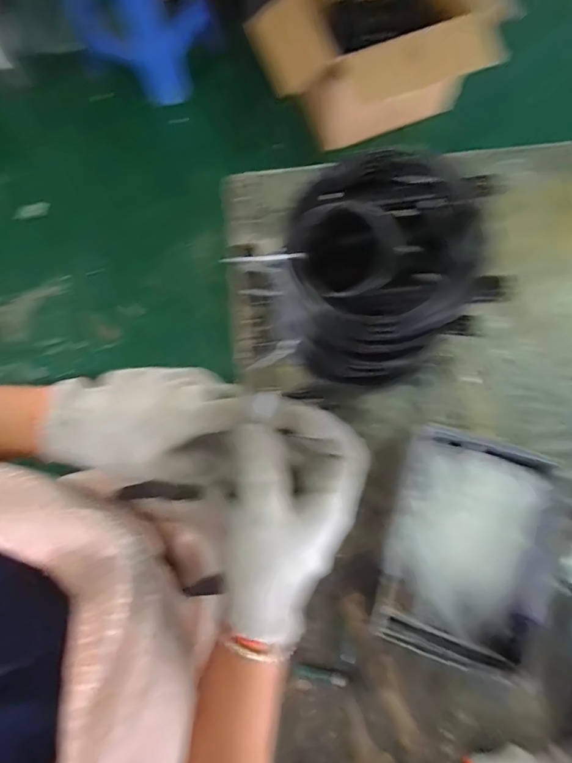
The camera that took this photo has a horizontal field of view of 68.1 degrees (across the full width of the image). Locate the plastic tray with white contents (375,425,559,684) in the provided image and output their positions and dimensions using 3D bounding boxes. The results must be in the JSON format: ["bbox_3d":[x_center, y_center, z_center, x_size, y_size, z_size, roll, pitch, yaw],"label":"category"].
[{"bbox_3d":[0.219,0.200,0.531,0.185,0.065,0.256,17,75,4],"label":"plastic tray with white contents"}]

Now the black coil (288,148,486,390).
[{"bbox_3d":[0.113,-0.130,0.553,0.218,0.180,0.232,0,75,0],"label":"black coil"}]

